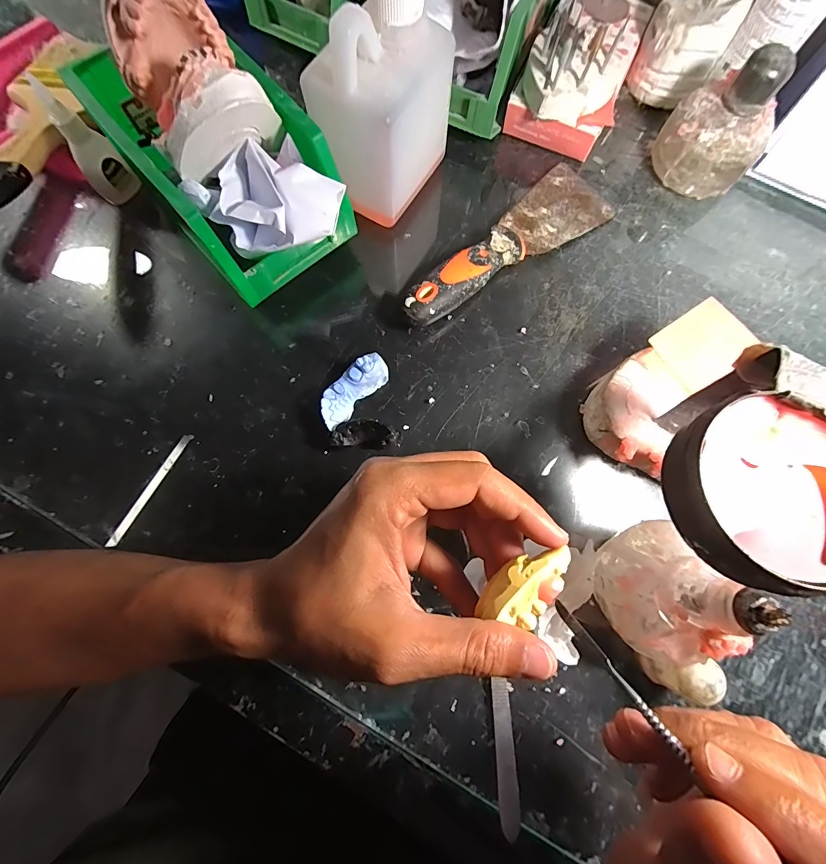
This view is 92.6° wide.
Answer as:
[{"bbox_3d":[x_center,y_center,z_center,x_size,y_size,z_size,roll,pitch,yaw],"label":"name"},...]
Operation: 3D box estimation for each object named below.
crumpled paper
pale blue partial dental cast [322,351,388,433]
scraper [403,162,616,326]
[{"bbox_3d":[-0.087,-0.151,0.262,0.081,0.039,0.059,3,76,0],"label":"crumpled paper"},{"bbox_3d":[-0.044,-0.030,0.286,0.022,0.022,0.060,43,80,9],"label":"pale blue partial dental cast"},{"bbox_3d":[0.078,-0.144,0.311,0.200,0.029,0.060,-44,81,-10],"label":"scraper"}]

